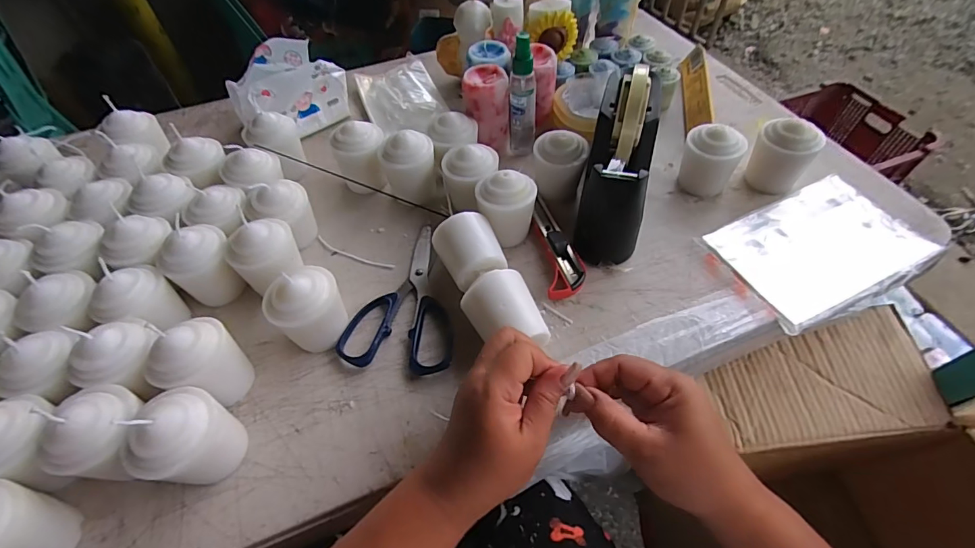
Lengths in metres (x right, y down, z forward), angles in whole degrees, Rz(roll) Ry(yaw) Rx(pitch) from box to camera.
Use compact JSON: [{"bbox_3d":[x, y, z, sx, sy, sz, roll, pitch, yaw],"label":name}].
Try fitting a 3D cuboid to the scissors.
[{"bbox_3d":[-0.070,0.015,0.410,0.094,0.010,0.160,5,54,7],"label":"scissors"}]

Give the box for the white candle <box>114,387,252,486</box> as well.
[{"bbox_3d":[-0.205,0.115,0.301,0.052,0.074,0.058,9,55,9],"label":"white candle"}]

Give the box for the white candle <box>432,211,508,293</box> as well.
[{"bbox_3d":[-0.015,-0.017,0.403,0.051,0.053,0.062,-23,56,-13],"label":"white candle"}]

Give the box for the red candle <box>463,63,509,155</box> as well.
[{"bbox_3d":[-0.001,-0.185,0.503,0.050,0.084,0.056,-2,54,2],"label":"red candle"}]

